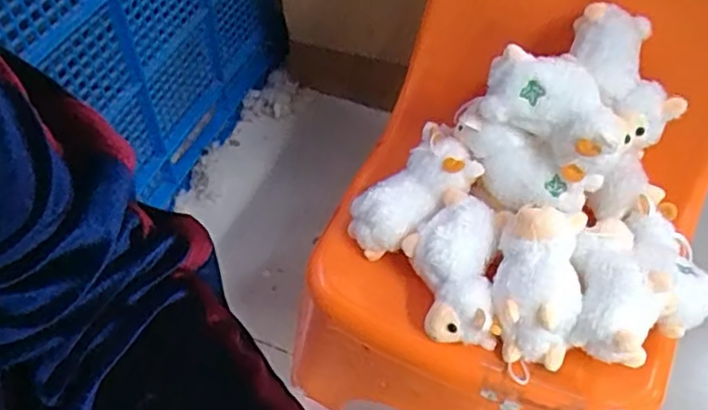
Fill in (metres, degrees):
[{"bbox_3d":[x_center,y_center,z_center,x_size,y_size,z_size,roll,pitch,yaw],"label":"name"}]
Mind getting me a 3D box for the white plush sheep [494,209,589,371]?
[{"bbox_3d":[0.147,0.061,0.520,0.067,0.083,0.109,7,53,4],"label":"white plush sheep"}]

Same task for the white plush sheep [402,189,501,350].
[{"bbox_3d":[0.080,0.054,0.541,0.075,0.058,0.119,2,53,1],"label":"white plush sheep"}]

